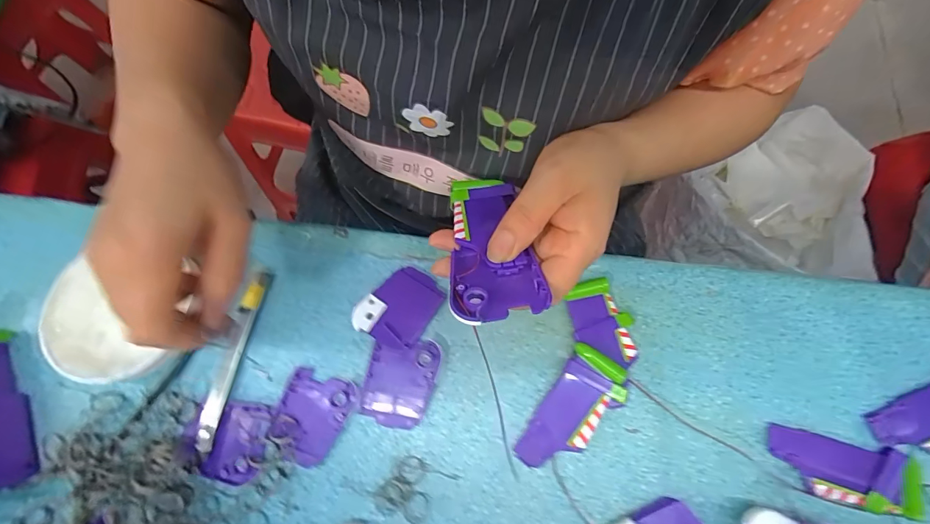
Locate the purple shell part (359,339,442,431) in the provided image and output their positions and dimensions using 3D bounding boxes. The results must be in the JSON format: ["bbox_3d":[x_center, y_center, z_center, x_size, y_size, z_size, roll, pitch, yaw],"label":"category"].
[{"bbox_3d":[-0.048,0.086,0.304,0.050,0.007,0.061,13,72,5],"label":"purple shell part"}]

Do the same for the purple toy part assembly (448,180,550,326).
[{"bbox_3d":[0.016,-0.010,0.258,0.049,0.017,0.117,-3,44,1],"label":"purple toy part assembly"}]

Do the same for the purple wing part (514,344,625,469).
[{"bbox_3d":[0.075,0.103,0.288,0.042,0.020,0.088,32,75,11],"label":"purple wing part"}]

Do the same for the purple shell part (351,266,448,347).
[{"bbox_3d":[-0.050,0.033,0.321,0.051,0.009,0.061,30,75,10],"label":"purple shell part"}]

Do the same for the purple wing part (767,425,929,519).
[{"bbox_3d":[0.246,0.135,0.273,0.085,0.012,0.039,12,72,5],"label":"purple wing part"}]

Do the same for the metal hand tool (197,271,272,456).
[{"bbox_3d":[-0.170,0.069,0.307,0.014,0.010,0.126,10,72,4],"label":"metal hand tool"}]

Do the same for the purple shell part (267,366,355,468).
[{"bbox_3d":[-0.110,0.109,0.297,0.049,0.007,0.057,20,73,7],"label":"purple shell part"}]

